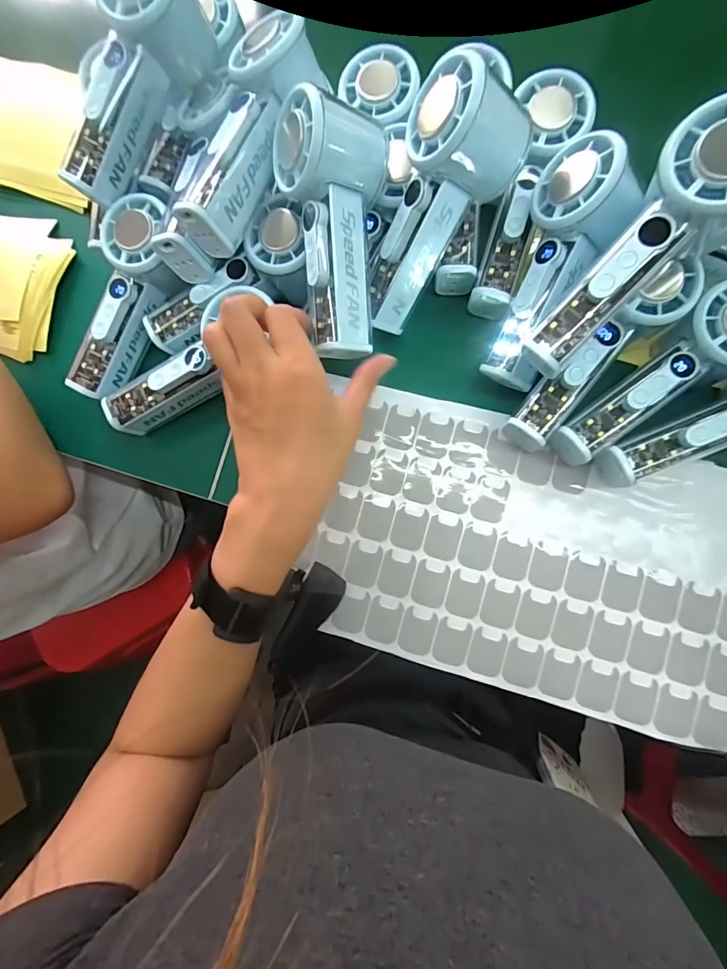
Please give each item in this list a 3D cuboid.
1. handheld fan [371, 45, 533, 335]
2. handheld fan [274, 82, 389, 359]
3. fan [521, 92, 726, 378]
[{"bbox_3d":[0.048,-0.182,0.290,0.063,0.070,0.155,30,128,9],"label":"handheld fan"},{"bbox_3d":[-0.020,-0.165,0.273,0.072,0.050,0.158,-3,101,7],"label":"handheld fan"},{"bbox_3d":[0.162,-0.133,0.253,0.057,0.053,0.152,46,113,9],"label":"fan"}]

